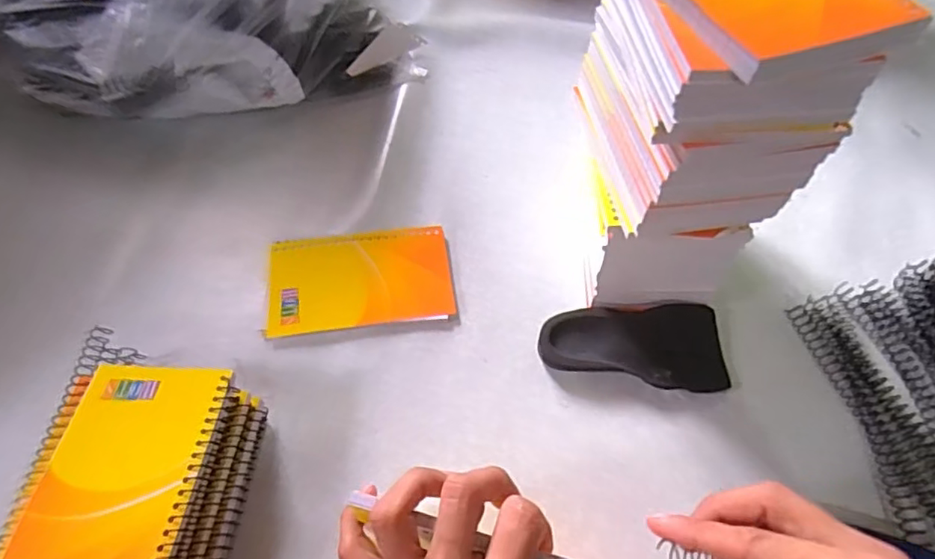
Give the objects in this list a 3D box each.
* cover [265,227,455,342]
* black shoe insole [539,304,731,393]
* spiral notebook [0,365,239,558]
[{"bbox_3d":[-0.079,-0.002,0.421,0.130,0.010,0.079,-7,56,-3],"label":"cover"},{"bbox_3d":[0.110,0.044,0.381,0.118,0.016,0.057,0,56,2],"label":"black shoe insole"},{"bbox_3d":[-0.178,0.108,0.295,0.080,0.016,0.128,5,56,5],"label":"spiral notebook"}]

